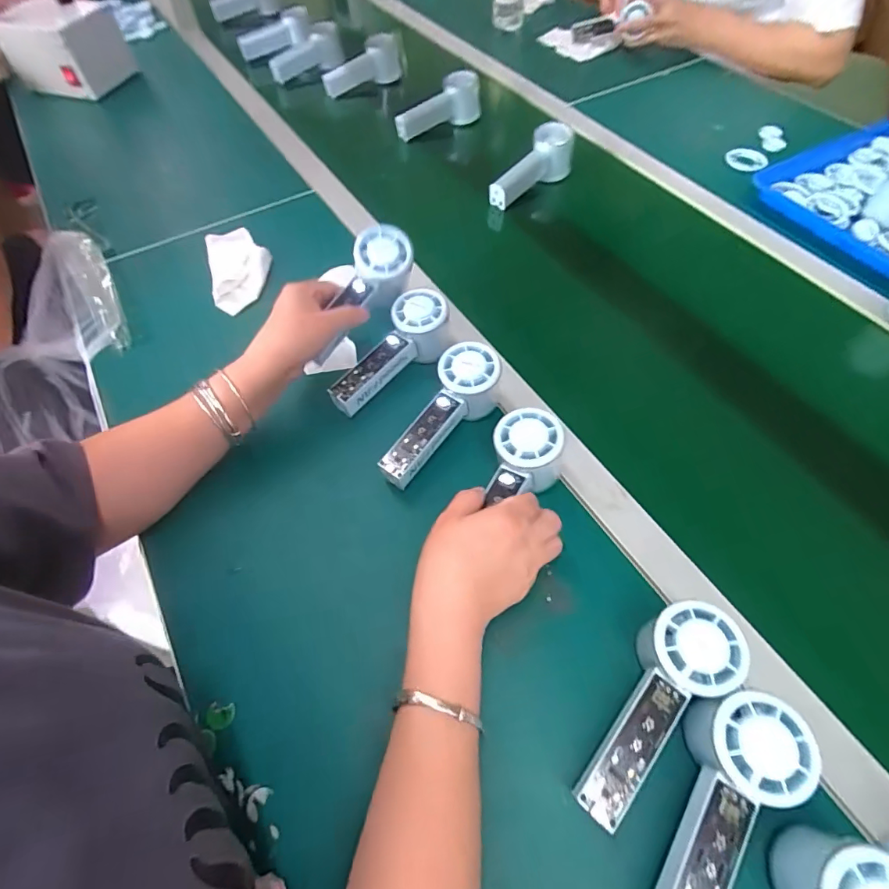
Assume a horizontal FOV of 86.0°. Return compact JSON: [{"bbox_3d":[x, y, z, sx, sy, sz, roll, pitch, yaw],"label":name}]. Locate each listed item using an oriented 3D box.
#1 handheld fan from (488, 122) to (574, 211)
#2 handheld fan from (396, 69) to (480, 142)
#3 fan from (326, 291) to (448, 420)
[{"bbox_3d":[0.121,-0.402,0.702,0.157,0.065,0.056,-42,66,-6],"label":"handheld fan"},{"bbox_3d":[-0.013,-0.564,0.805,0.151,0.065,0.046,-24,60,3],"label":"handheld fan"},{"bbox_3d":[-0.054,-0.092,0.499,0.057,0.056,0.155,40,83,22],"label":"fan"}]

